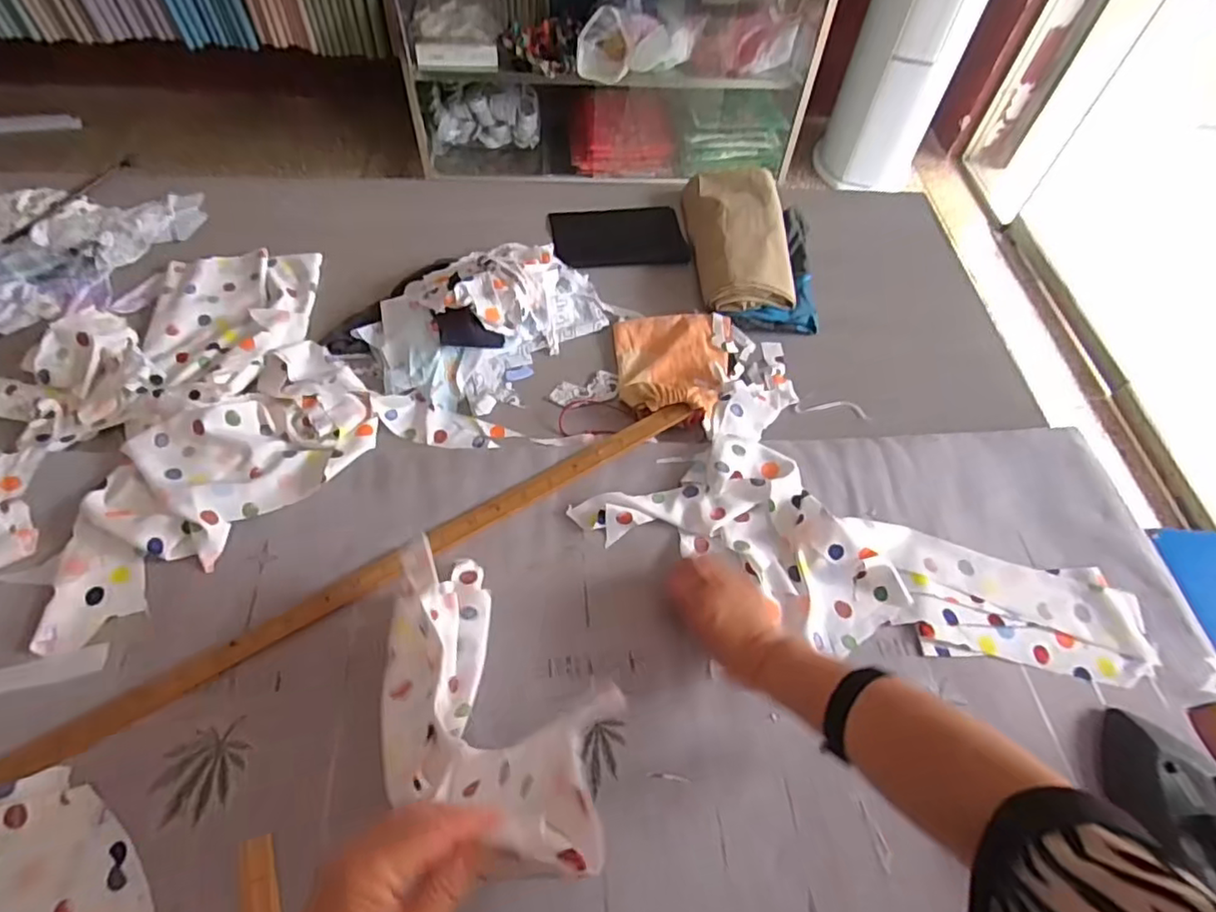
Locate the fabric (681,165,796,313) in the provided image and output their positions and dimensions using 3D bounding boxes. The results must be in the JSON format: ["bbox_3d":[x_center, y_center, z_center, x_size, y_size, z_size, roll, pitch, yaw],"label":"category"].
[{"bbox_3d":[0.203,-0.349,0.979,0.137,0.046,0.319,0,56,-4],"label":"fabric"}]

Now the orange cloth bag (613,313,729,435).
[{"bbox_3d":[0.087,-0.126,0.834,0.143,0.029,0.185,-2,56,-5],"label":"orange cloth bag"}]

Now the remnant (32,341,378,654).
[{"bbox_3d":[-0.444,0.015,0.700,0.199,0.028,0.393,35,61,19],"label":"remnant"}]

